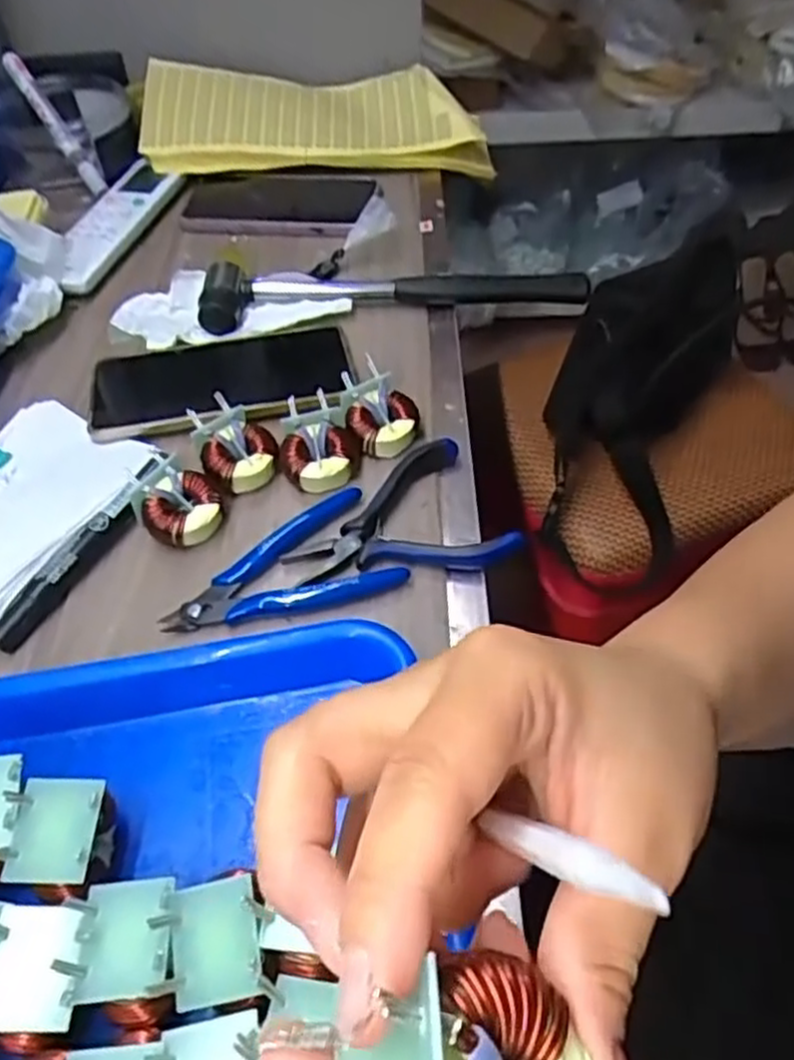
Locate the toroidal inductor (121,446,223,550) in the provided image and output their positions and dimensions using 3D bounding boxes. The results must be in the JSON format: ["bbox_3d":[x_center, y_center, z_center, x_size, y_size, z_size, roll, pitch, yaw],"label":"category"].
[{"bbox_3d":[-0.120,-0.015,0.405,0.047,0.027,0.040,35,59,27],"label":"toroidal inductor"}]

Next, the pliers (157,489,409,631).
[{"bbox_3d":[-0.059,0.023,0.381,0.115,0.012,0.065,-24,53,-17],"label":"pliers"}]

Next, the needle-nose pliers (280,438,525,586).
[{"bbox_3d":[-0.001,-0.002,0.394,0.106,0.021,0.084,-20,52,-14],"label":"needle-nose pliers"}]

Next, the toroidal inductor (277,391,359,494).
[{"bbox_3d":[-0.046,-0.050,0.428,0.042,0.027,0.049,-15,51,-10],"label":"toroidal inductor"}]

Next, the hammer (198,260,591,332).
[{"bbox_3d":[-0.001,-0.169,0.530,0.264,0.025,0.055,-4,50,-1],"label":"hammer"}]

